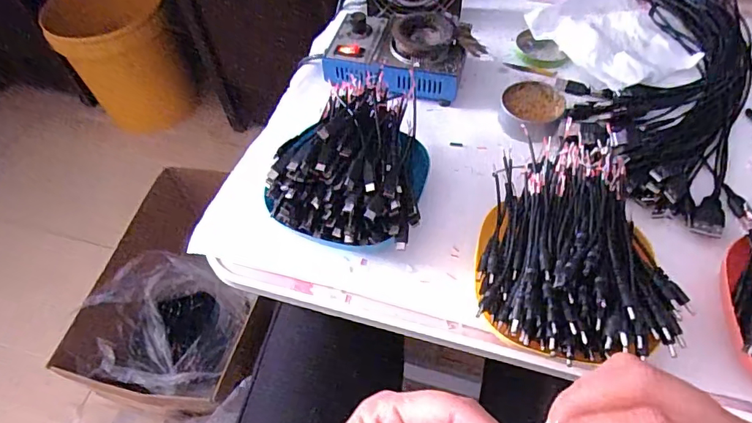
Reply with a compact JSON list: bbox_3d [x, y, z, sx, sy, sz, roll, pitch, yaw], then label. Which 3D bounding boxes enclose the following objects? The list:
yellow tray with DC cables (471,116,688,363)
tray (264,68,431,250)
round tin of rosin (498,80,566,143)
[{"bbox_3d":[0.157,0.017,0.394,0.145,0.071,0.209,5,56,6],"label":"yellow tray with DC cables"},{"bbox_3d":[-0.010,-0.056,0.451,0.121,0.078,0.183,13,58,11],"label":"tray"},{"bbox_3d":[0.159,-0.102,0.502,0.062,0.026,0.059,-1,56,2],"label":"round tin of rosin"}]

